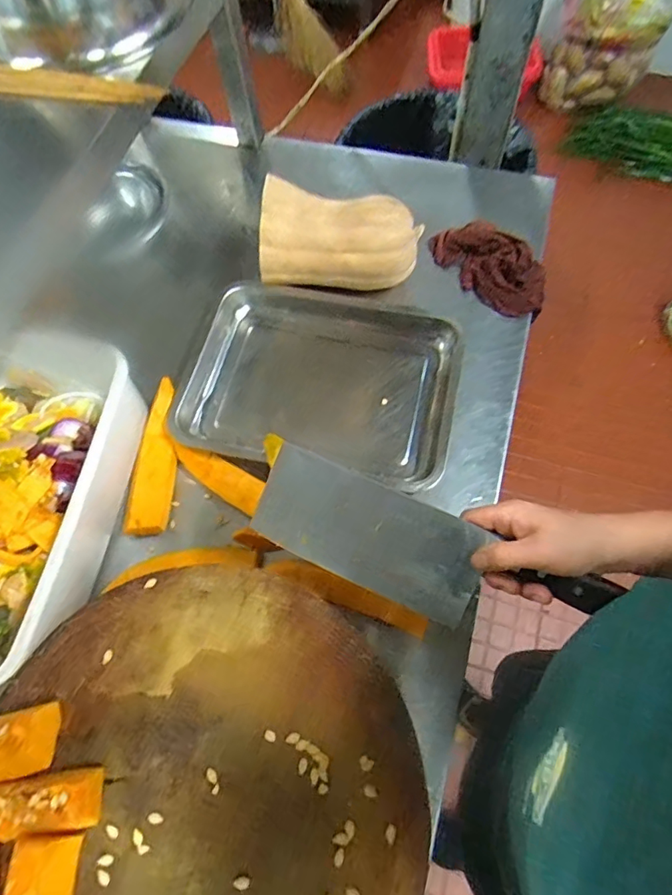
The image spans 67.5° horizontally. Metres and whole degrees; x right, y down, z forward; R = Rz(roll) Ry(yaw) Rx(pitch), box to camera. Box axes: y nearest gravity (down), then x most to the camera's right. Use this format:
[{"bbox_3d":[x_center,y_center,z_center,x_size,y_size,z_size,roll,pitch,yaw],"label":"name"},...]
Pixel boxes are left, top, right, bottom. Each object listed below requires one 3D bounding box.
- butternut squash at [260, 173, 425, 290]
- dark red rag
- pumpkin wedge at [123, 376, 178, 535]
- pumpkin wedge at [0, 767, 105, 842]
[{"bbox_3d":[0.005,-0.287,0.675,0.212,0.109,0.098,1,67,3],"label":"butternut squash"},{"bbox_3d":[0.225,-0.270,0.737,0.191,0.038,0.102,41,75,18],"label":"dark red rag"},{"bbox_3d":[-0.231,0.015,0.643,0.052,0.049,0.197,-2,67,2],"label":"pumpkin wedge"},{"bbox_3d":[-0.279,0.296,0.404,0.172,0.050,0.045,-9,66,-1],"label":"pumpkin wedge"}]

